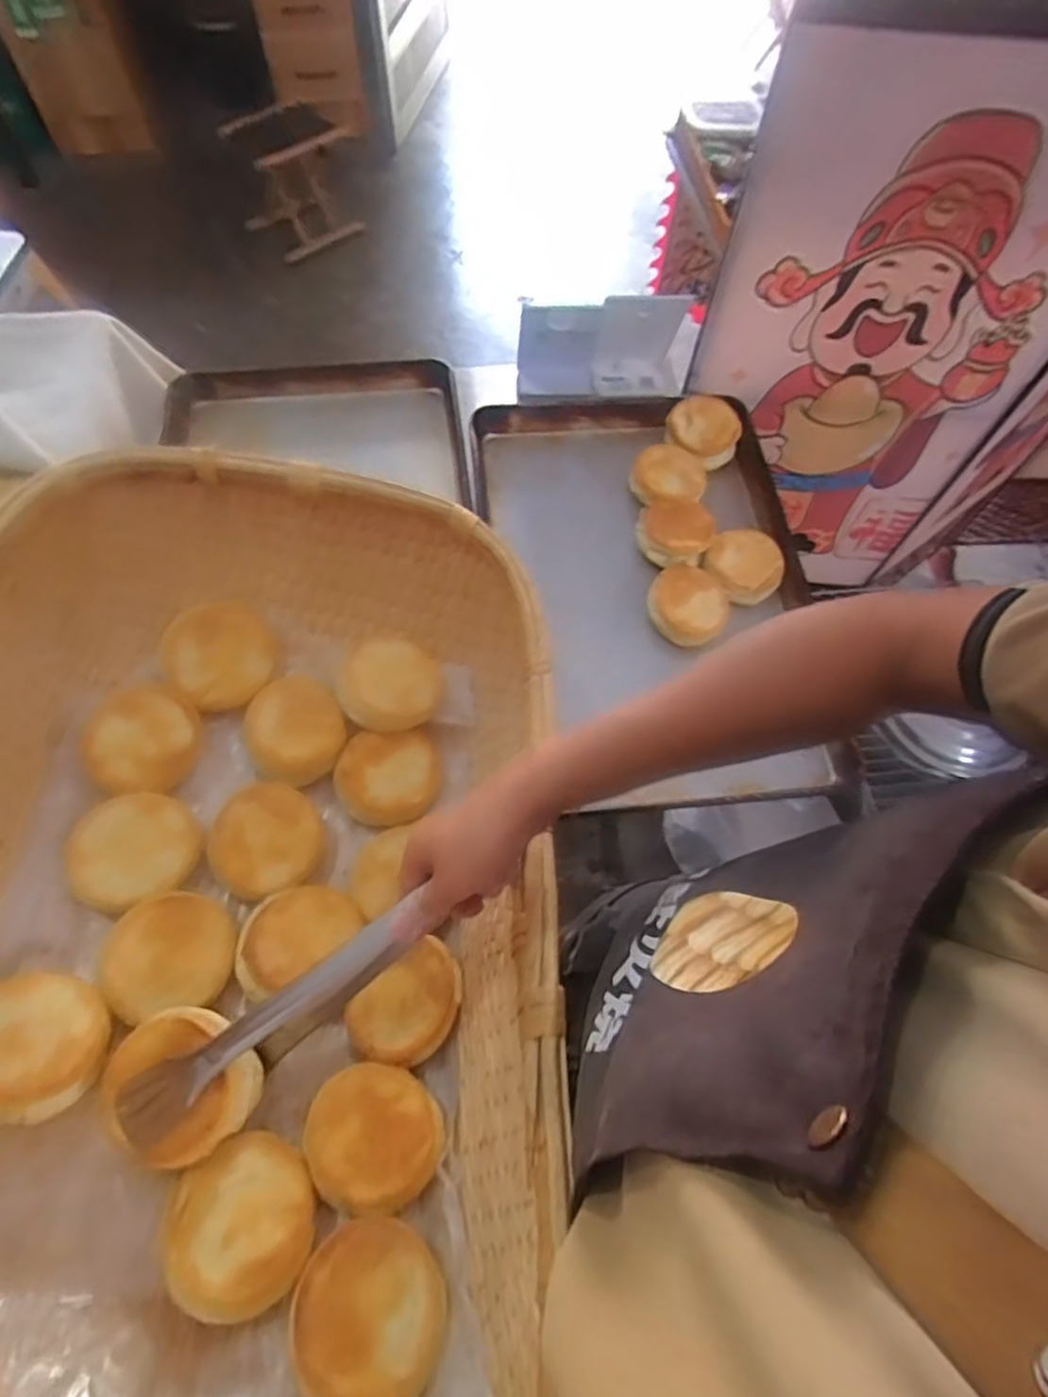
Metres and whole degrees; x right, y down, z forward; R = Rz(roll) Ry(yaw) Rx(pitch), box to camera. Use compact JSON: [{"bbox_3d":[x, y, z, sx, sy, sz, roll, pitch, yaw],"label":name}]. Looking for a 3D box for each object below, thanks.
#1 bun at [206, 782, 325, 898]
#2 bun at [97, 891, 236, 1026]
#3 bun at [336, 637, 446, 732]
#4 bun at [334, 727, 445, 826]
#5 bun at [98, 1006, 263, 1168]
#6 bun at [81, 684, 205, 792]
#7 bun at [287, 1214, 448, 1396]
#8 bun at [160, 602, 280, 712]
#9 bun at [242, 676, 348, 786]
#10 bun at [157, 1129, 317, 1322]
[{"bbox_3d":[-0.229,0.127,0.638,0.093,0.032,0.100,35,69,-18],"label":"bun"},{"bbox_3d":[-0.287,0.207,0.572,0.094,0.032,0.097,26,53,-31],"label":"bun"},{"bbox_3d":[-0.133,-0.015,0.707,0.099,0.043,0.098,44,54,-9],"label":"bun"},{"bbox_3d":[-0.131,0.076,0.700,0.097,0.053,0.088,-5,65,-3],"label":"bun"},{"bbox_3d":[-0.248,0.273,0.504,0.103,0.046,0.089,28,68,12],"label":"bun"},{"bbox_3d":[-0.343,0.037,0.642,0.090,0.032,0.100,48,68,-16],"label":"bun"},{"bbox_3d":[-0.100,0.400,0.462,0.097,0.034,0.097,6,38,-4],"label":"bun"},{"bbox_3d":[-0.292,-0.043,0.677,0.101,0.098,0.042,-41,34,-27],"label":"bun"},{"bbox_3d":[-0.225,0.028,0.690,0.094,0.036,0.098,0,65,0],"label":"bun"},{"bbox_3d":[-0.195,0.364,0.489,0.096,0.036,0.099,-22,59,-38],"label":"bun"}]

